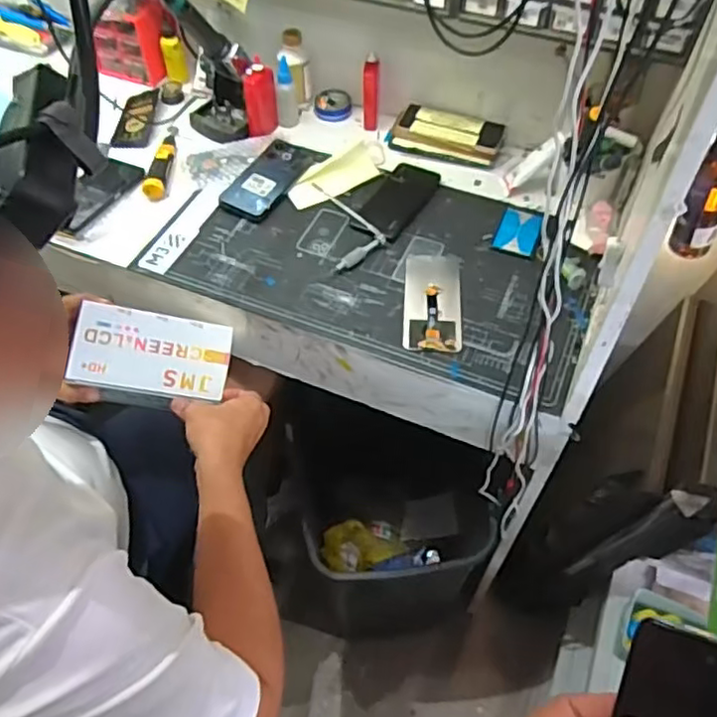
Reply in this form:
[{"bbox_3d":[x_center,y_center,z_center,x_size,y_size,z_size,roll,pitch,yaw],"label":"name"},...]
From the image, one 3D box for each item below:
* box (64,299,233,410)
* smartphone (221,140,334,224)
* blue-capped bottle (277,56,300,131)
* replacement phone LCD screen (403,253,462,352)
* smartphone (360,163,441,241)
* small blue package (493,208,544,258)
[{"bbox_3d":[-0.243,0.002,0.773,0.166,0.029,0.108,10,83,-14],"label":"box"},{"bbox_3d":[-0.127,-0.272,0.968,0.082,0.014,0.170,30,63,7],"label":"smartphone"},{"bbox_3d":[-0.115,-0.421,1.021,0.030,0.094,0.036,-1,54,0],"label":"blue-capped bottle"},{"bbox_3d":[0.096,-0.088,0.819,0.073,0.059,0.156,4,54,3],"label":"replacement phone LCD screen"},{"bbox_3d":[0.059,-0.236,0.944,0.072,0.011,0.159,25,58,18],"label":"smartphone"},{"bbox_3d":[0.226,-0.181,0.907,0.054,0.012,0.083,16,56,12],"label":"small blue package"}]

